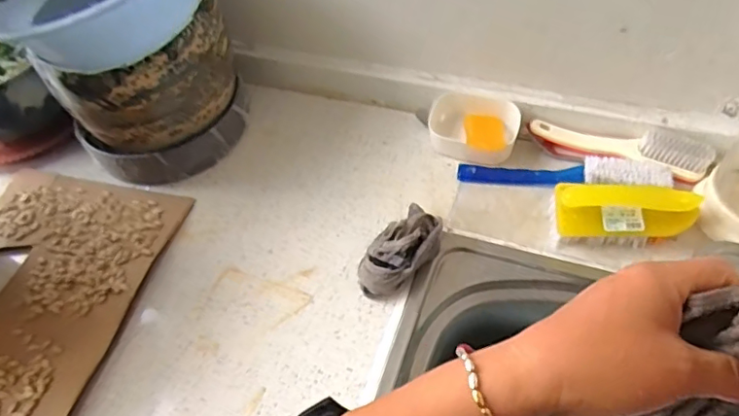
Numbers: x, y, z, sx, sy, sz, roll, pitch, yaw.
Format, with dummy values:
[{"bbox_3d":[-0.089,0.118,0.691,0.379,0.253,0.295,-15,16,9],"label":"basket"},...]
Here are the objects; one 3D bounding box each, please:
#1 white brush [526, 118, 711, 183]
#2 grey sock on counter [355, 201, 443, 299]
[{"bbox_3d":[0.287,-0.075,0.646,0.195,0.037,0.027,17,56,16],"label":"white brush"},{"bbox_3d":[0.034,0.045,0.583,0.052,0.056,0.108,33,62,25],"label":"grey sock on counter"}]

